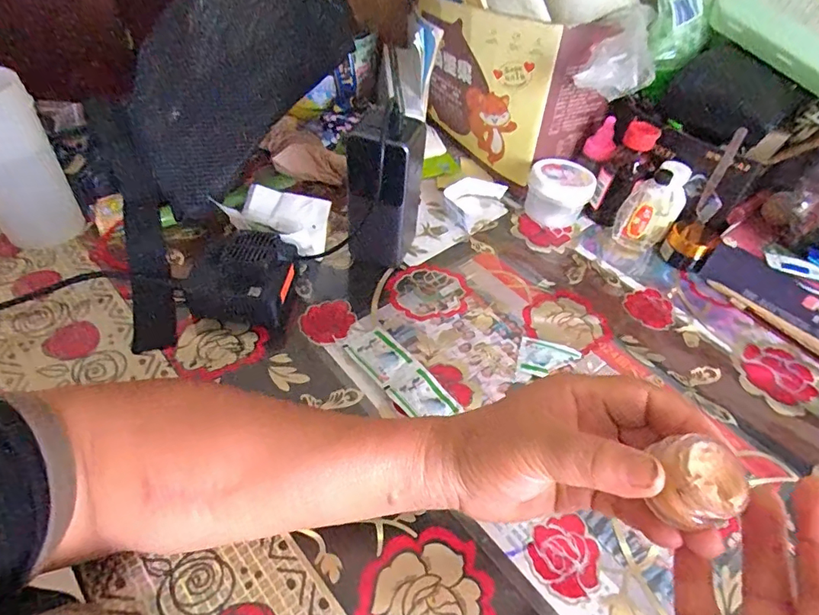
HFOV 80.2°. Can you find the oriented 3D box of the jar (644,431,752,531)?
[{"bbox_3d":[0.112,0.068,0.189,0.031,0.021,0.030,3,47,-3],"label":"jar"}]

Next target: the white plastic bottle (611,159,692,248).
[{"bbox_3d":[0.249,-0.103,0.498,0.049,0.085,0.042,29,51,20],"label":"white plastic bottle"}]

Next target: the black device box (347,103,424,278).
[{"bbox_3d":[-0.022,-0.096,0.423,0.061,0.144,0.049,2,47,-3],"label":"black device box"}]

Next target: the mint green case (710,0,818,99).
[{"bbox_3d":[0.347,-0.229,0.438,0.043,0.030,0.167,-32,71,-30],"label":"mint green case"}]

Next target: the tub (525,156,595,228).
[{"bbox_3d":[0.160,-0.125,0.529,0.066,0.053,0.064,13,47,7],"label":"tub"}]

